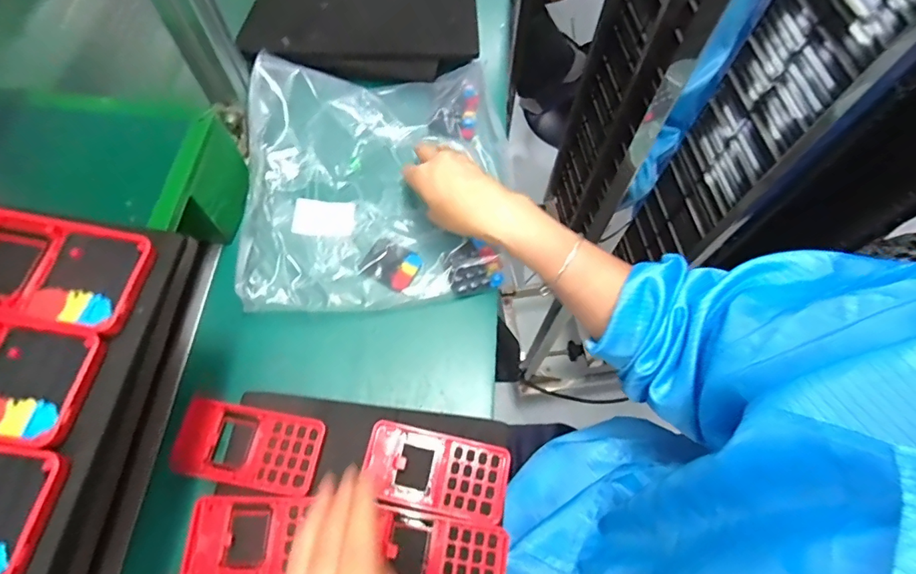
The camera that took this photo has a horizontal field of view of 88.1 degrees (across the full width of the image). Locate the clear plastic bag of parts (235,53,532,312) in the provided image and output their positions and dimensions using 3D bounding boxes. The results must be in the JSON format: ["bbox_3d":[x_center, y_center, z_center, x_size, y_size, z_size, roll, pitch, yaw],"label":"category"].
[{"bbox_3d":[-0.079,-0.132,0.515,0.279,0.087,0.295,-6,66,-5],"label":"clear plastic bag of parts"}]

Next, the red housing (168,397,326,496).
[{"bbox_3d":[-0.180,0.139,0.414,0.122,0.020,0.062,10,66,3],"label":"red housing"}]

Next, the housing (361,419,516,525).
[{"bbox_3d":[-0.018,0.158,0.406,0.122,0.014,0.062,12,66,4],"label":"housing"}]

